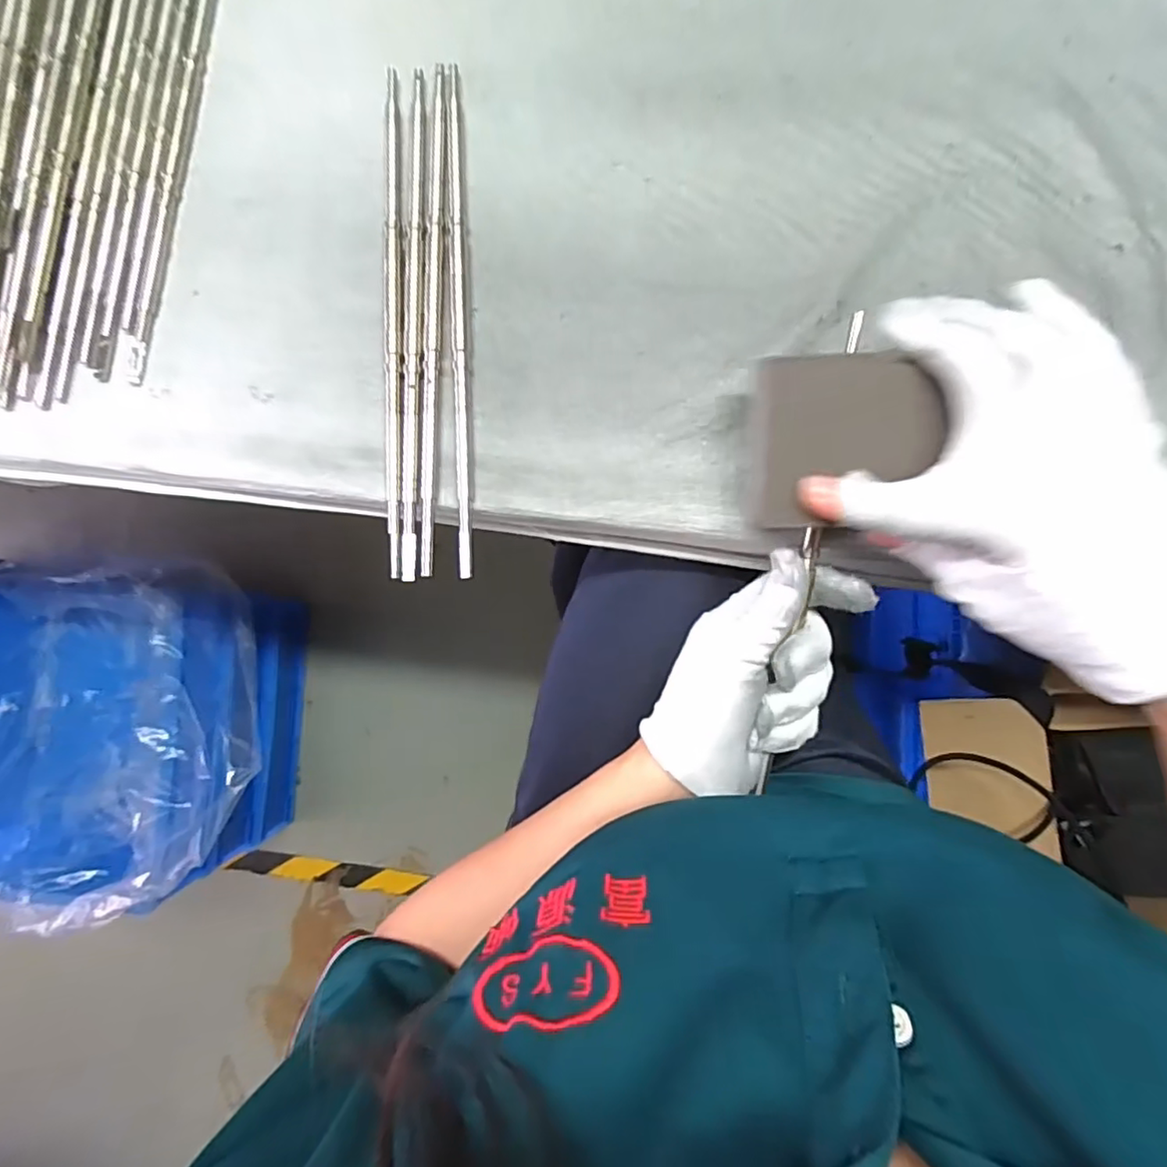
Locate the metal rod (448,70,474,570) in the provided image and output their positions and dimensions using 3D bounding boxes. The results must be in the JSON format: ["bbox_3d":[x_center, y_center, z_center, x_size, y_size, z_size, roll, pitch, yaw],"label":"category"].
[{"bbox_3d":[-0.061,-0.133,0.306,0.009,0.005,0.257,-3,87,5],"label":"metal rod"}]

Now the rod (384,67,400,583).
[{"bbox_3d":[-0.095,-0.133,0.307,0.008,0.005,0.256,-2,87,5],"label":"rod"}]

